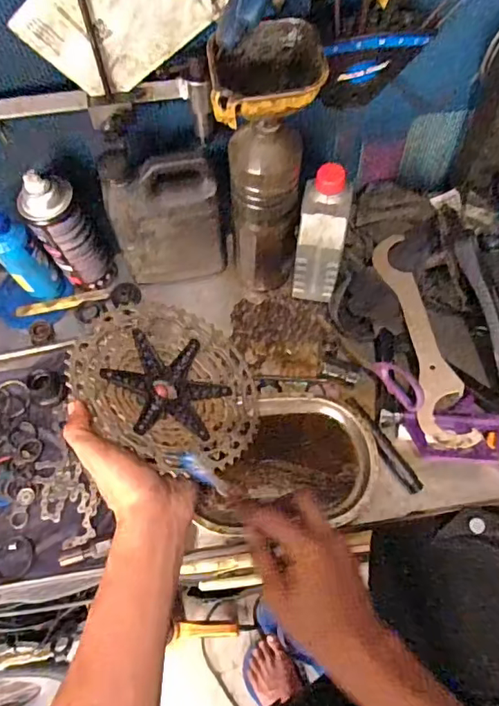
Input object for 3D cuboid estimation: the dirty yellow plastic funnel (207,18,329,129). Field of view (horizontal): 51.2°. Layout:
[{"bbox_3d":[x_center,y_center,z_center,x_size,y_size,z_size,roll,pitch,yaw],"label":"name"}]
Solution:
[{"bbox_3d":[0.014,-0.233,0.449,0.091,0.051,0.088,-10,63,-2],"label":"dirty yellow plastic funnel"}]

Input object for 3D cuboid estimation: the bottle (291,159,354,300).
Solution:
[{"bbox_3d":[0.087,-0.134,0.619,0.054,0.170,0.065,13,64,10],"label":"bottle"}]

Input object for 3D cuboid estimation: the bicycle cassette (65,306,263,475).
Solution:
[{"bbox_3d":[-0.085,0.038,0.540,0.191,0.043,0.180,18,47,-20],"label":"bicycle cassette"}]

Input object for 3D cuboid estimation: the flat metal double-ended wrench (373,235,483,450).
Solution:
[{"bbox_3d":[0.200,-0.022,0.610,0.053,0.013,0.272,-14,67,10],"label":"flat metal double-ended wrench"}]

